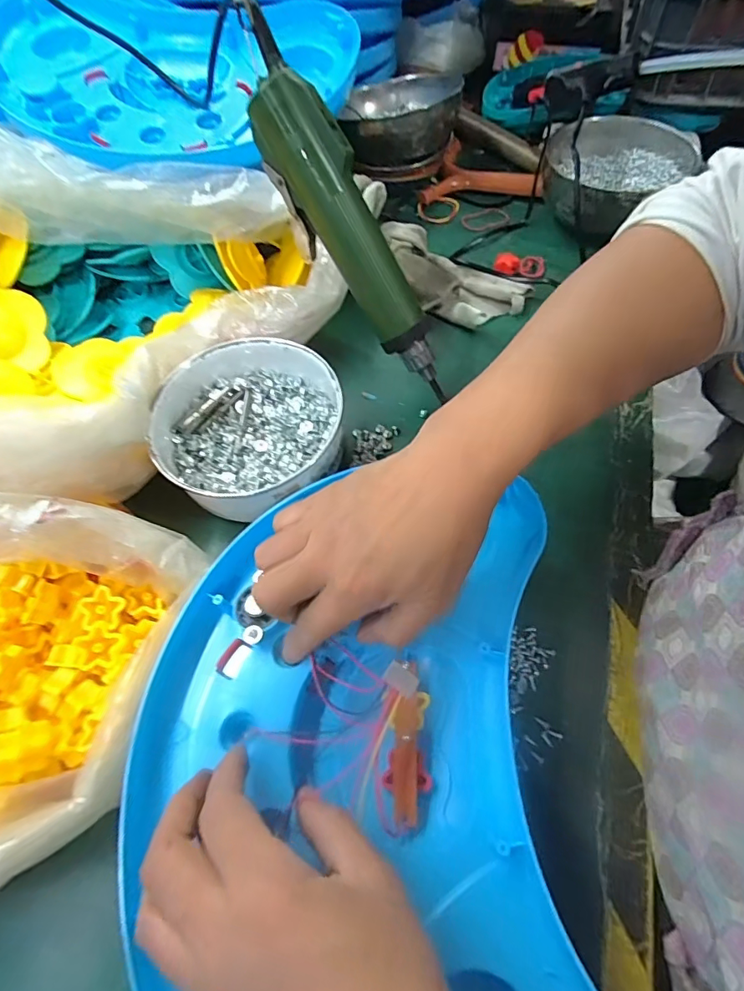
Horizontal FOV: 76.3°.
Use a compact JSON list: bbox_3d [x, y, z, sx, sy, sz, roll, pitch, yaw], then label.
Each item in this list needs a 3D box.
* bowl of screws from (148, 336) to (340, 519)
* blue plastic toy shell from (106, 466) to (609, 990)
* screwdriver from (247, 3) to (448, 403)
[{"bbox_3d":[-0.094,-0.051,0.365,0.140,0.058,0.136,-2,60,3],"label":"bowl of screws"},{"bbox_3d":[-0.010,0.140,0.245,0.225,0.035,0.302,-2,60,3],"label":"blue plastic toy shell"},{"bbox_3d":[-0.014,-0.184,0.345,0.036,0.246,0.047,-45,29,-20],"label":"screwdriver"}]

